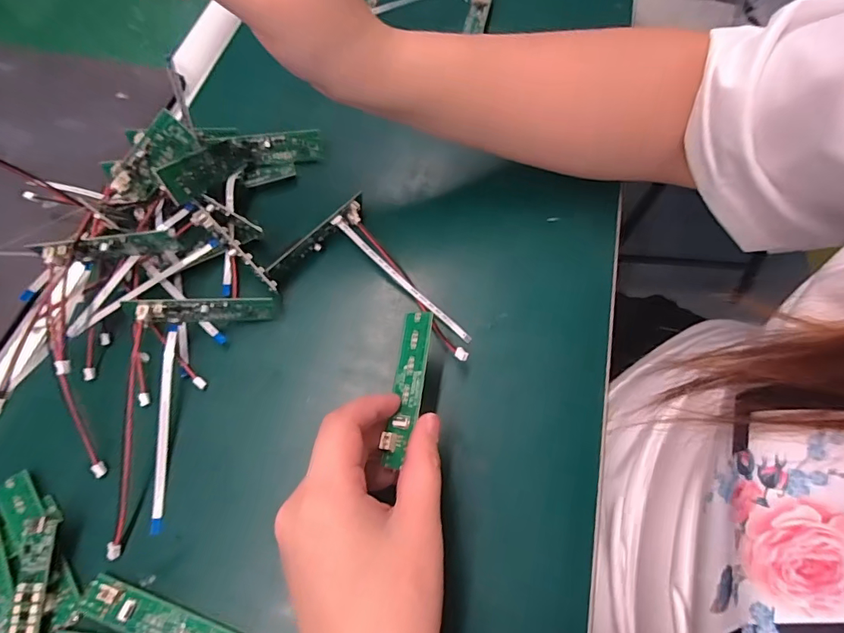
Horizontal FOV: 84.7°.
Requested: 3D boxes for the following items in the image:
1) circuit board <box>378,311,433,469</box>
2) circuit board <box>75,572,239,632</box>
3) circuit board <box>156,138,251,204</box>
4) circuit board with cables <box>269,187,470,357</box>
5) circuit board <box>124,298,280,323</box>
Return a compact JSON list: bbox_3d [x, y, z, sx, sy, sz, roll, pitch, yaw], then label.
[{"bbox_3d":[-0.008,0.036,0.244,0.016,0.008,0.082,9,70,5],"label":"circuit board"},{"bbox_3d":[-0.126,0.148,0.223,0.083,0.004,0.018,17,68,9],"label":"circuit board"},{"bbox_3d":[-0.139,-0.099,0.306,0.005,0.024,0.089,-16,29,22],"label":"circuit board"},{"bbox_3d":[-0.036,-0.012,0.292,0.076,0.021,0.129,-34,70,-13],"label":"circuit board with cables"},{"bbox_3d":[-0.130,-0.003,0.279,0.078,0.021,0.011,-1,63,-19],"label":"circuit board"}]

